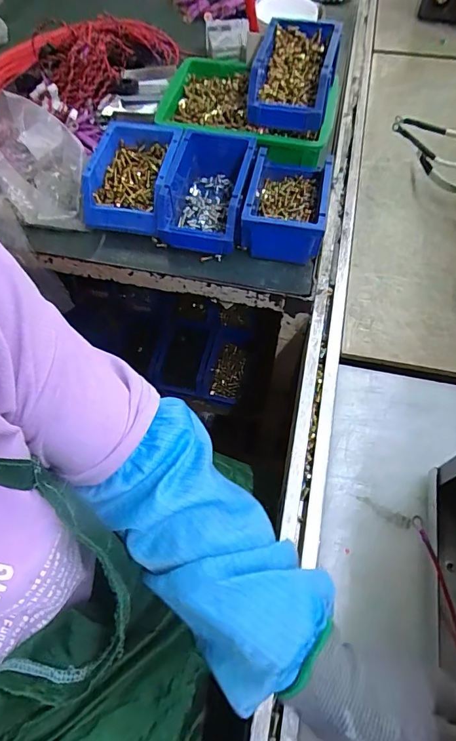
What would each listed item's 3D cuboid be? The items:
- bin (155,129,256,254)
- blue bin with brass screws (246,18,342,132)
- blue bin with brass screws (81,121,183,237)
[{"bbox_3d":[-0.030,-0.243,0.581,0.111,0.077,0.165,10,63,7],"label":"bin"},{"bbox_3d":[0.092,-0.419,0.591,0.110,0.065,0.164,10,63,6],"label":"blue bin with brass screws"},{"bbox_3d":[-0.129,-0.264,0.594,0.111,0.076,0.158,11,63,7],"label":"blue bin with brass screws"}]

